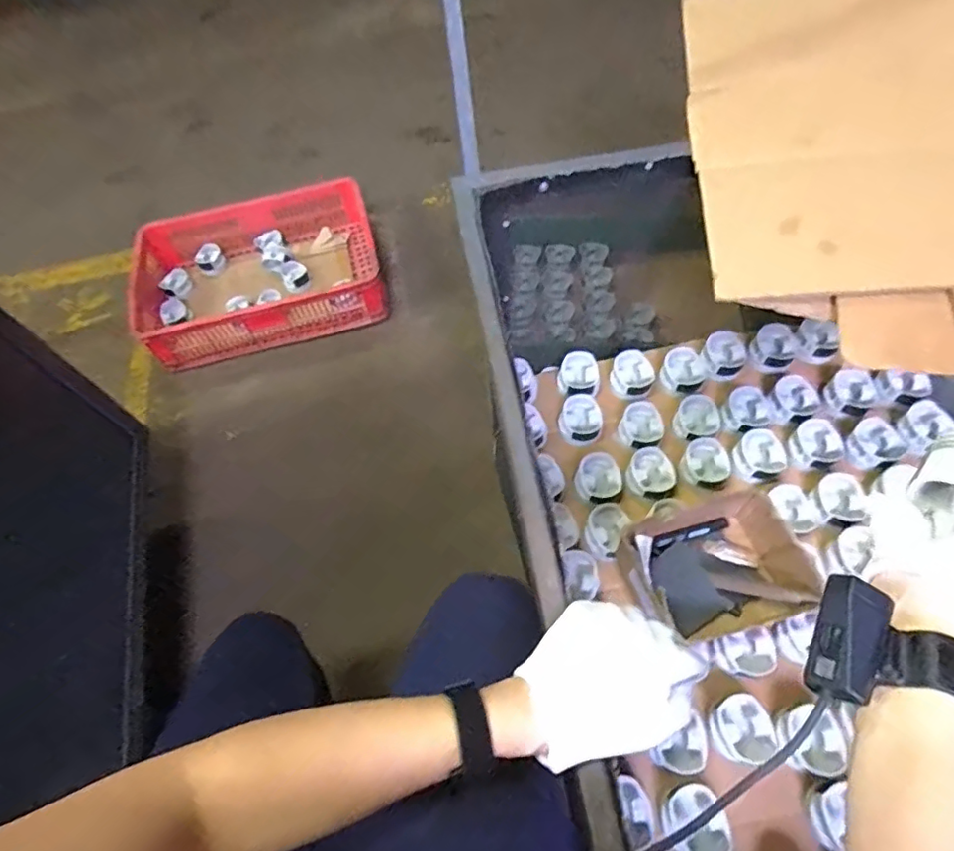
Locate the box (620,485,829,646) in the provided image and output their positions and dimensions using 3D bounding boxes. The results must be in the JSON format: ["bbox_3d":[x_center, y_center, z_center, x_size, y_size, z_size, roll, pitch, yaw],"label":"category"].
[{"bbox_3d":[0.317,0.192,0.749,0.216,0.084,0.165,-17,60,-6],"label":"box"}]

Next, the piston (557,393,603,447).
[{"bbox_3d":[0.179,-0.008,0.947,0.073,0.036,0.084,19,63,14],"label":"piston"}]

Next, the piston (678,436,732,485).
[{"bbox_3d":[0.368,0.064,0.895,0.077,0.036,0.080,-1,60,3],"label":"piston"}]

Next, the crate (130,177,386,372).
[{"bbox_3d":[-0.589,-0.421,1.499,0.654,0.168,0.488,-21,61,-9],"label":"crate"}]

